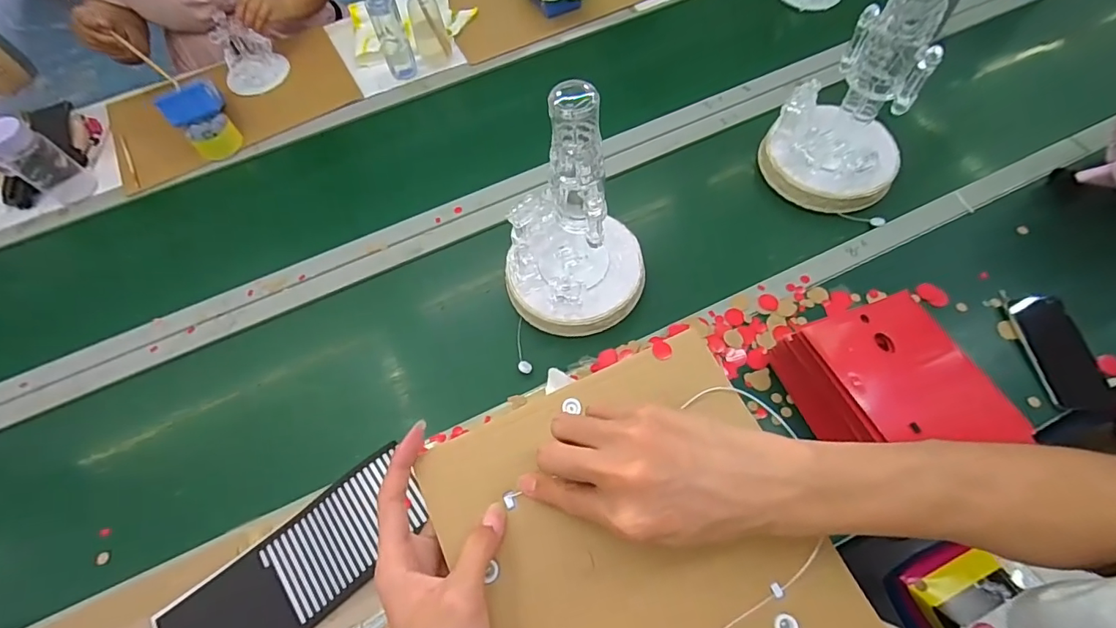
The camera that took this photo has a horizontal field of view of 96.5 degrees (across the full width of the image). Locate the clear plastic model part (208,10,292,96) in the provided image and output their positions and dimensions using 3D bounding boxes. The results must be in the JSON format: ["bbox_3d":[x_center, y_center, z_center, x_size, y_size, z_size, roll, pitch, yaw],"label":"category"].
[{"bbox_3d":[-0.637,-0.526,1.027,0.127,0.099,0.109,6,63,7],"label":"clear plastic model part"}]

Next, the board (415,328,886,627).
[{"bbox_3d":[0.051,0.143,0.310,0.215,0.011,0.216,-22,69,-14],"label":"board"}]

